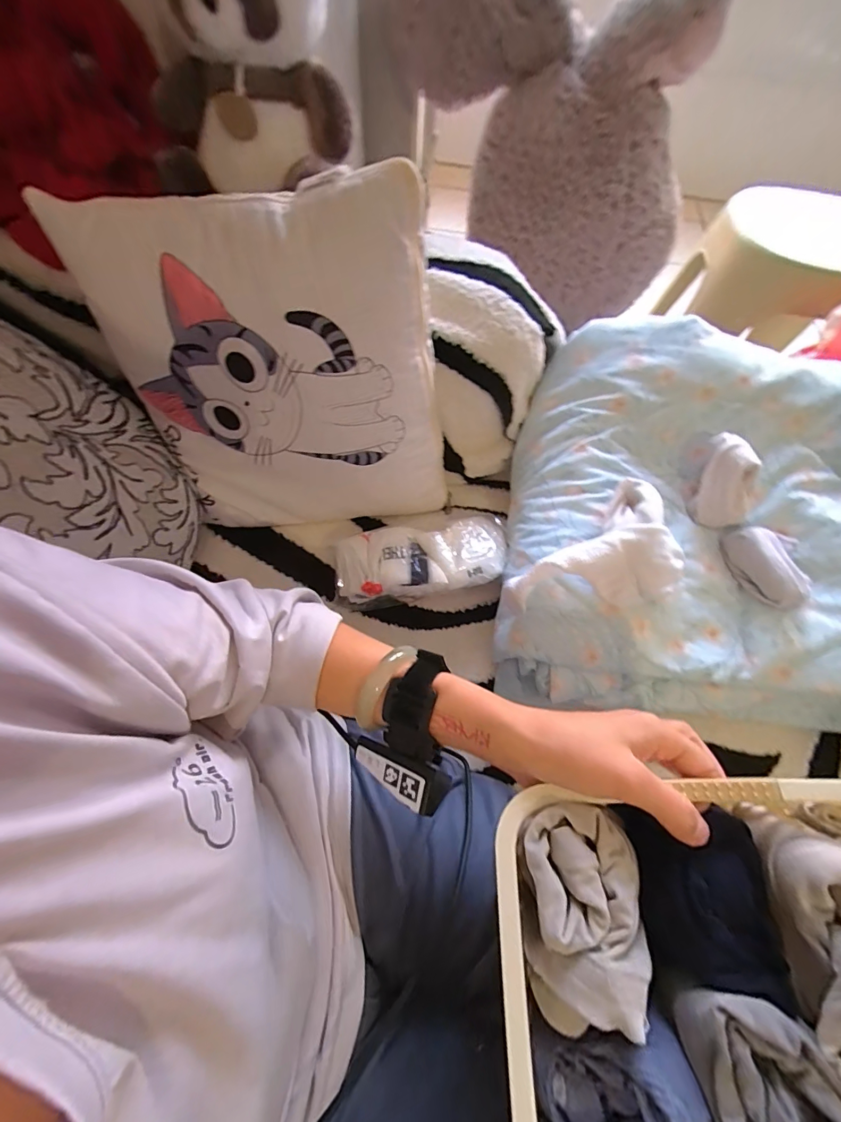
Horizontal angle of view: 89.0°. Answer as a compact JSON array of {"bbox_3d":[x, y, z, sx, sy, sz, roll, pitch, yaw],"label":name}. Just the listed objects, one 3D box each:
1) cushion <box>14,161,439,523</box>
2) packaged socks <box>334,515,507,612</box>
[{"bbox_3d":[-0.160,-0.182,0.466,0.348,0.337,0.097,-1,49,5],"label":"cushion"},{"bbox_3d":[0.003,0.001,0.522,0.206,0.065,0.089,-8,65,-7],"label":"packaged socks"}]

